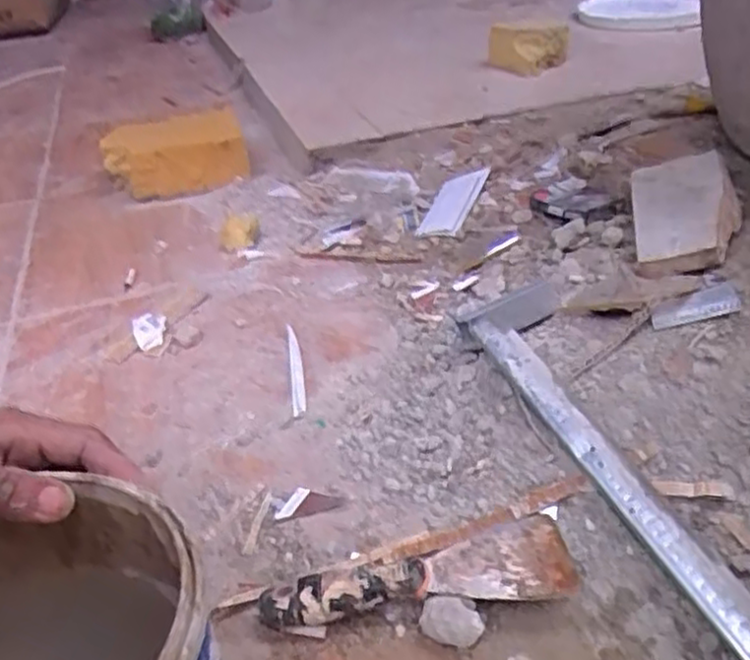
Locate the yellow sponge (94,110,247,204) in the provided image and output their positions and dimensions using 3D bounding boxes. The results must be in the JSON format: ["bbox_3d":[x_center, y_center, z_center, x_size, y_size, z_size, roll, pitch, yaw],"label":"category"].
[{"bbox_3d":[-0.304,-0.265,1.133,0.214,0.088,0.149,-11,35,-5],"label":"yellow sponge"}]

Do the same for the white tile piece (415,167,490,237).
[{"bbox_3d":[0.098,-0.159,0.936,0.057,0.009,0.138,4,46,29],"label":"white tile piece"}]

